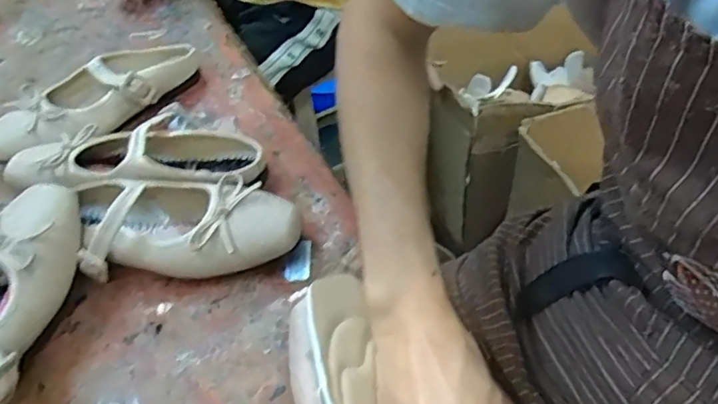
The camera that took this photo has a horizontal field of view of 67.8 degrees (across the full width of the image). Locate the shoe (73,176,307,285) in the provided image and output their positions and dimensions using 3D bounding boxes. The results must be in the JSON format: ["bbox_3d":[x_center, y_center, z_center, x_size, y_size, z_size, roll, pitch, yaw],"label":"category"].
[{"bbox_3d":[-0.151,0.016,0.446,0.197,0.058,0.095,-3,47,4],"label":"shoe"}]

